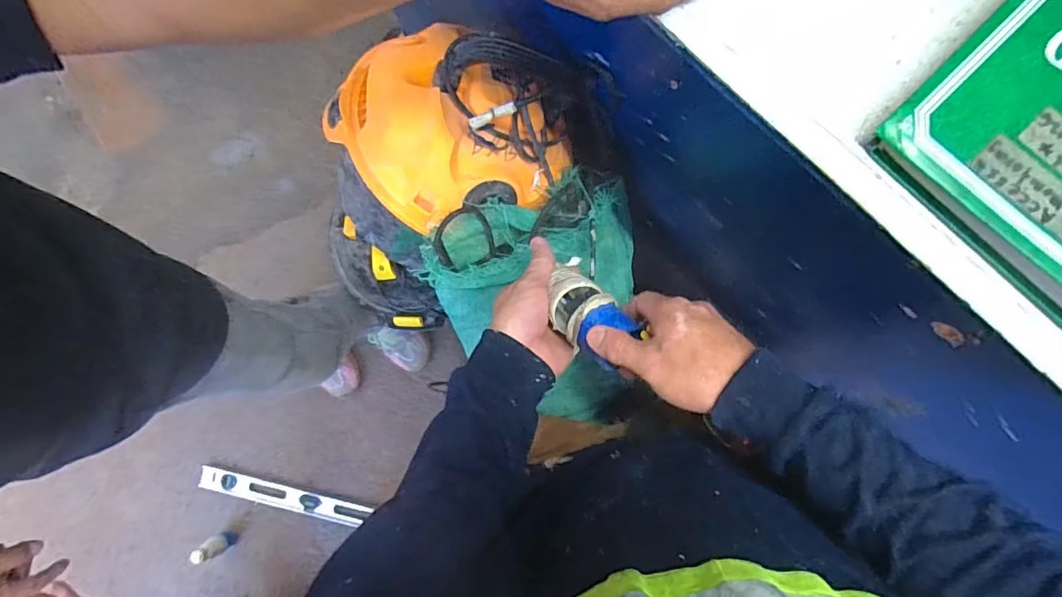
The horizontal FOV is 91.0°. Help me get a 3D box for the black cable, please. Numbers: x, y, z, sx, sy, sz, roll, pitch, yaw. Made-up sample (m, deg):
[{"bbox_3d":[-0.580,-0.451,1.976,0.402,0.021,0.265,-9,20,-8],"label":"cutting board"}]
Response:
[{"bbox_3d":[-0.032,-0.221,0.597,0.157,0.139,0.114,18,89,6],"label":"black cable"}]

